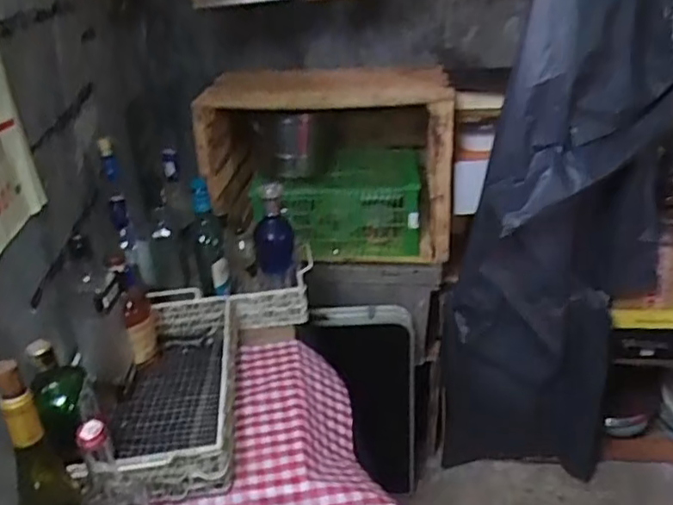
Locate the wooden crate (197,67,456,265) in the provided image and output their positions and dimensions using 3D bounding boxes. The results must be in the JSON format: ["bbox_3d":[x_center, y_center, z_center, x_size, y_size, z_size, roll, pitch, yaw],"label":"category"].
[{"bbox_3d":[-0.012,-0.221,1.483,0.557,0.427,0.278,1,26,9],"label":"wooden crate"}]

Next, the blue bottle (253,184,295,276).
[{"bbox_3d":[-0.119,-0.042,1.125,0.070,0.174,0.073,-8,26,-9],"label":"blue bottle"}]

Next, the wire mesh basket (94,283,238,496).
[{"bbox_3d":[-0.254,0.203,0.947,0.178,0.099,0.405,-6,26,-6],"label":"wire mesh basket"}]

